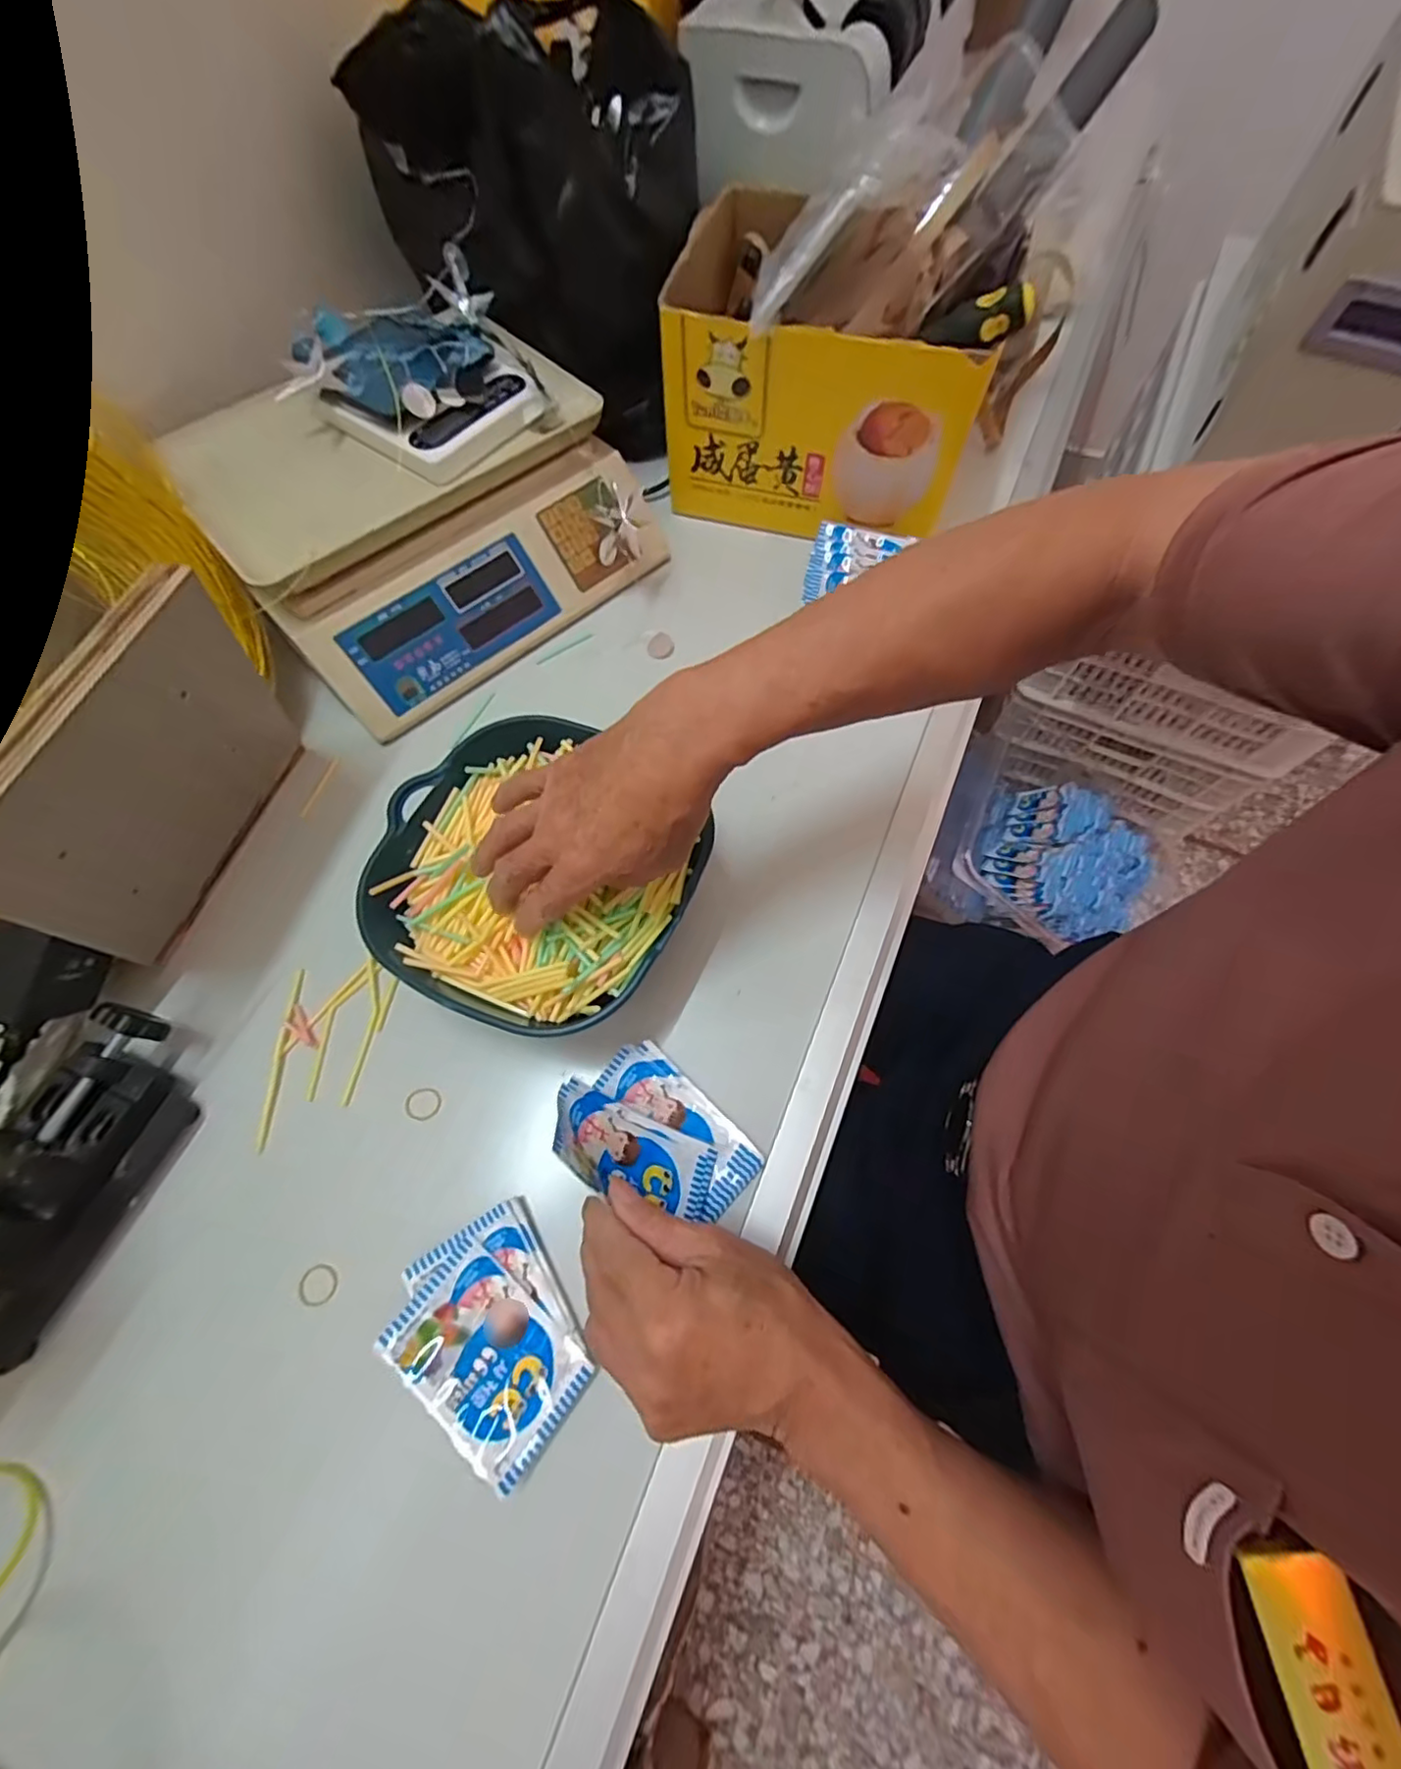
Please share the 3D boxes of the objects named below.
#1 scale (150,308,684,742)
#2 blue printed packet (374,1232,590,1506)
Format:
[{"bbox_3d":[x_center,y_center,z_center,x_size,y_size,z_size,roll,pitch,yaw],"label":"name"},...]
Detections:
[{"bbox_3d":[-0.242,-0.348,0.554,0.336,0.119,0.296,-36,71,-14],"label":"scale"},{"bbox_3d":[-0.118,0.259,0.334,0.104,0.017,0.068,36,72,15],"label":"blue printed packet"}]

